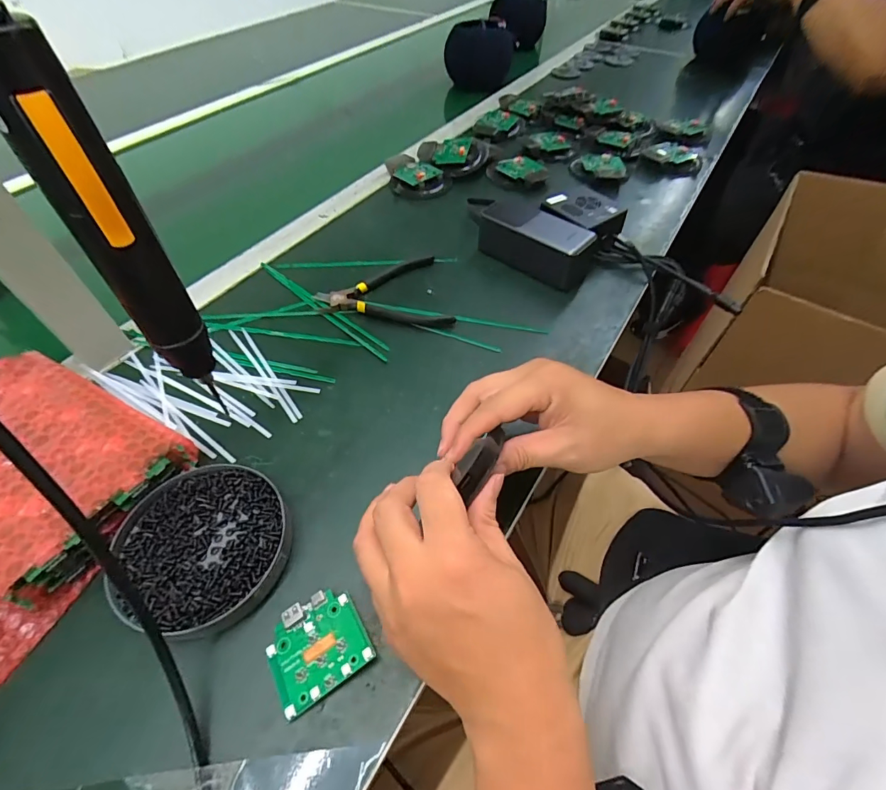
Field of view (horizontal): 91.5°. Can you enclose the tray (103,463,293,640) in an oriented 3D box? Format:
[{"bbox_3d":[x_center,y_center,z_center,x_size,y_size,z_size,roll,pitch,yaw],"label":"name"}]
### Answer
[{"bbox_3d":[-0.165,0.104,0.301,0.114,0.021,0.108,0,52,0],"label":"tray"}]

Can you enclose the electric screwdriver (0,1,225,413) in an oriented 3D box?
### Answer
[{"bbox_3d":[-0.160,-0.081,0.209,0.034,0.219,0.033,-33,59,-24],"label":"electric screwdriver"}]

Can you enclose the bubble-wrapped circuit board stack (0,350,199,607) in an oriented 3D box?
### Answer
[{"bbox_3d":[-0.317,0.048,0.335,0.208,0.038,0.135,24,56,17],"label":"bubble-wrapped circuit board stack"}]

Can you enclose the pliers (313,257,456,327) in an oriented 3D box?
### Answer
[{"bbox_3d":[-0.066,-0.108,0.473,0.136,0.012,0.113,-12,53,-10],"label":"pliers"}]

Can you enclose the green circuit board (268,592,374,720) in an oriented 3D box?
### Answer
[{"bbox_3d":[-0.078,0.154,0.267,0.057,0.014,0.054,-26,57,-19],"label":"green circuit board"}]

